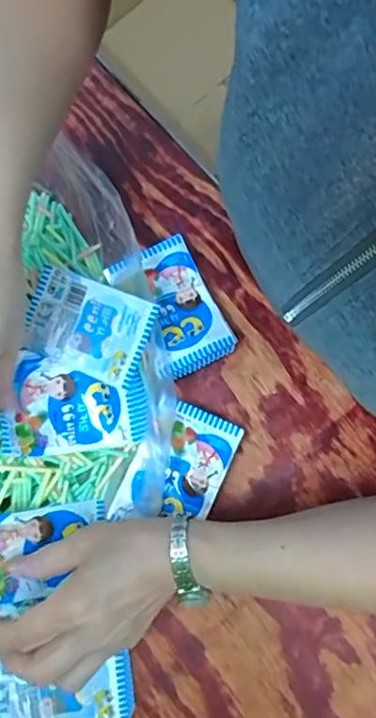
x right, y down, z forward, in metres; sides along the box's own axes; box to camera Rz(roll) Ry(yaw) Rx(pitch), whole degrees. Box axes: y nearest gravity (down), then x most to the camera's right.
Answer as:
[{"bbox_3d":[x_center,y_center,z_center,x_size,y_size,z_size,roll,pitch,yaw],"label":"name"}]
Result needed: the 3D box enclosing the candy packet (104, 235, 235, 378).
[{"bbox_3d":[-0.012,-0.041,0.450,0.068,0.018,0.106,-26,76,-11],"label":"candy packet"}]

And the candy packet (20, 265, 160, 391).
[{"bbox_3d":[-0.077,-0.025,0.417,0.101,0.007,0.066,20,91,20],"label":"candy packet"}]

